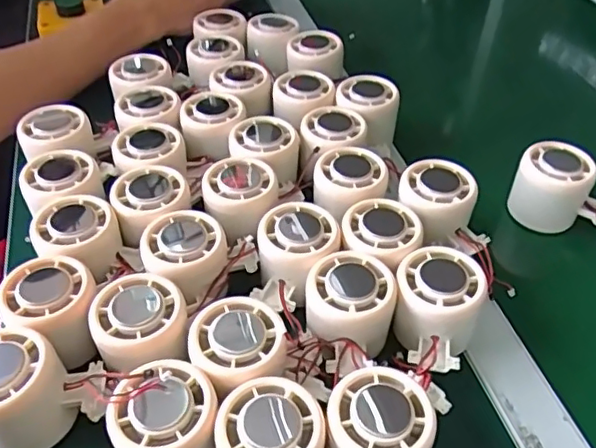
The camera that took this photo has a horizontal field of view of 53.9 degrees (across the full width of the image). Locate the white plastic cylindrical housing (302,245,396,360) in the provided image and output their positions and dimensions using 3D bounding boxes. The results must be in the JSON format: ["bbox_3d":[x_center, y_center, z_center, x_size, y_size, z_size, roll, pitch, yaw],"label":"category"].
[{"bbox_3d":[0.033,0.049,0.373,0.053,0.041,0.056,0,44,0],"label":"white plastic cylindrical housing"}]

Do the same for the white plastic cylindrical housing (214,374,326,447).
[{"bbox_3d":[-0.015,0.120,0.312,0.053,0.061,0.051,0,44,0],"label":"white plastic cylindrical housing"}]

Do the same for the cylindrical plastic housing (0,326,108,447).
[{"bbox_3d":[-0.148,0.095,0.334,0.074,0.062,0.048,-11,45,-11],"label":"cylindrical plastic housing"}]

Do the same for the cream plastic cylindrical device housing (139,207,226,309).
[{"bbox_3d":[-0.075,0.021,0.391,0.053,0.034,0.051,0,44,0],"label":"cream plastic cylindrical device housing"}]

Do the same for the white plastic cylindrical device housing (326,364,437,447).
[{"bbox_3d":[0.043,0.116,0.318,0.053,0.055,0.052,0,44,0],"label":"white plastic cylindrical device housing"}]

